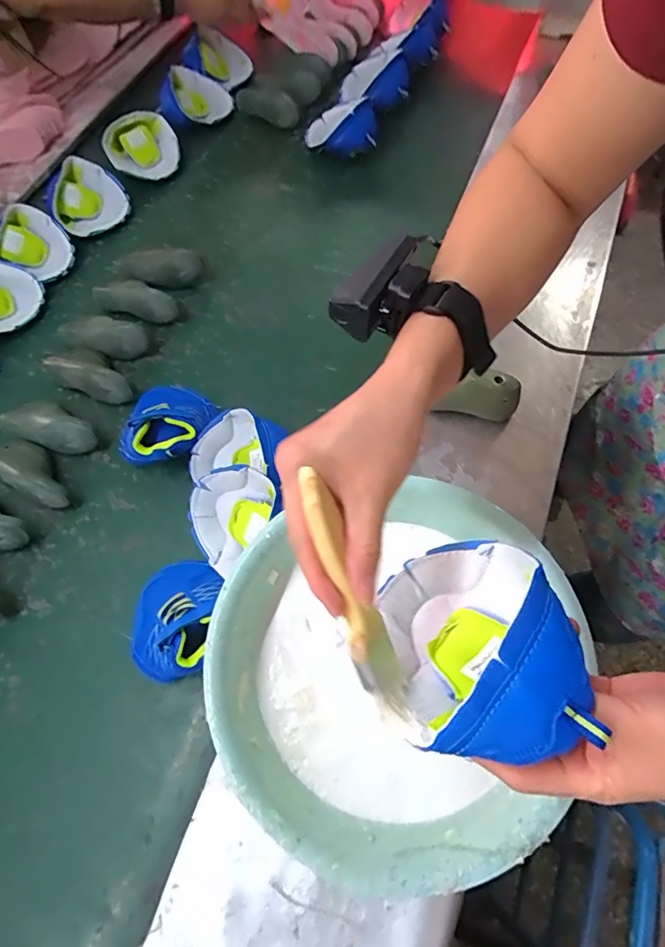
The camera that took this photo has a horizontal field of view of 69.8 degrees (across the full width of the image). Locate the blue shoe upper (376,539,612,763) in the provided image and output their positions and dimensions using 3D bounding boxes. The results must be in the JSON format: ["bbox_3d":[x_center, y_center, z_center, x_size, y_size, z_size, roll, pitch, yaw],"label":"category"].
[{"bbox_3d":[0.081,0.102,0.299,0.095,0.105,0.129,-7,63,-1],"label":"blue shoe upper"}]

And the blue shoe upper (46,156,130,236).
[{"bbox_3d":[-0.439,-0.494,0.851,0.130,0.067,0.121,-31,66,-8],"label":"blue shoe upper"}]

